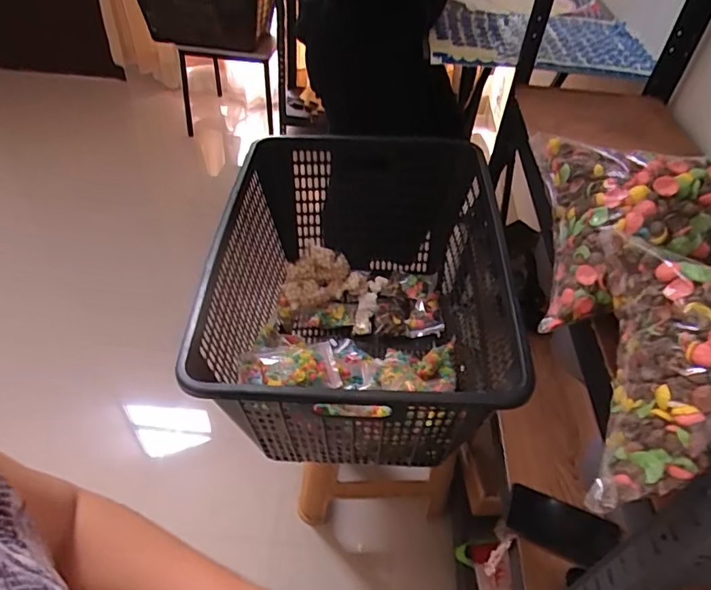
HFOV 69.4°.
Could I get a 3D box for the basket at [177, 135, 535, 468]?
[{"bbox_3d":[0.030,-0.008,0.896,0.468,0.328,0.657,9,45,3],"label":"basket"}]

